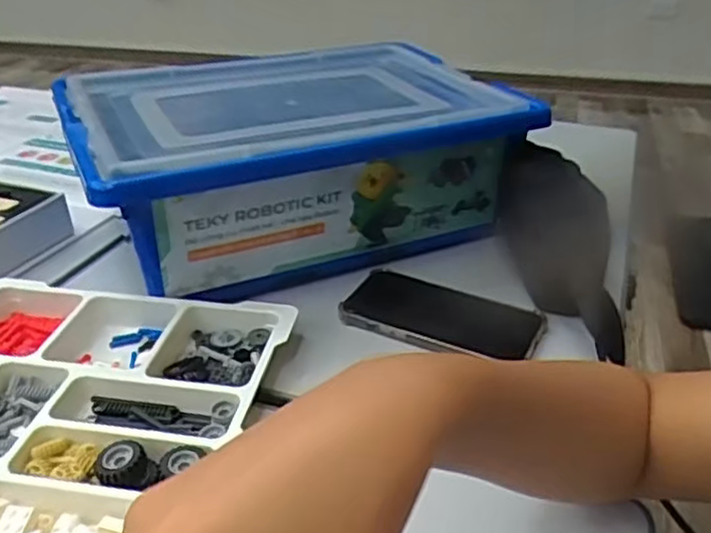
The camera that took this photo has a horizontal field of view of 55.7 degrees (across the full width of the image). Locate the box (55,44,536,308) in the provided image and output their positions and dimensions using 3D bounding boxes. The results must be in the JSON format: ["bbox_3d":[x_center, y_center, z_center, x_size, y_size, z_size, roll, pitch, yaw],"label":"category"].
[{"bbox_3d":[-0.070,-0.110,0.669,0.385,0.149,0.270,-14,34,-20],"label":"box"}]

